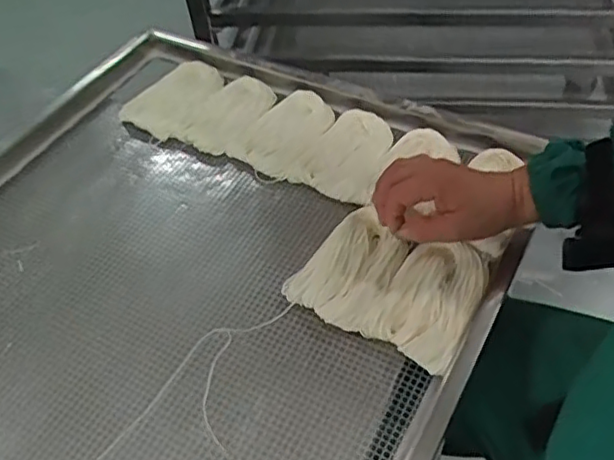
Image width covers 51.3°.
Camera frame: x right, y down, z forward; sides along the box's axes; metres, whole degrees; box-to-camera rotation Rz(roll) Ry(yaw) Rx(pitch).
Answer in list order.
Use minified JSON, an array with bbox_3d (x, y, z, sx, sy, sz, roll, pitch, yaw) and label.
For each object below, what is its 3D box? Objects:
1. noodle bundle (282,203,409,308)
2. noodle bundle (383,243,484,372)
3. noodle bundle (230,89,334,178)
[{"bbox_3d":[0.041,0.032,0.639,0.078,0.021,0.133,29,60,27],"label":"noodle bundle"},{"bbox_3d":[0.118,0.067,0.603,0.080,0.021,0.131,20,56,22],"label":"noodle bundle"},{"bbox_3d":[-0.022,-0.125,0.800,0.092,0.018,0.148,21,56,22],"label":"noodle bundle"}]

